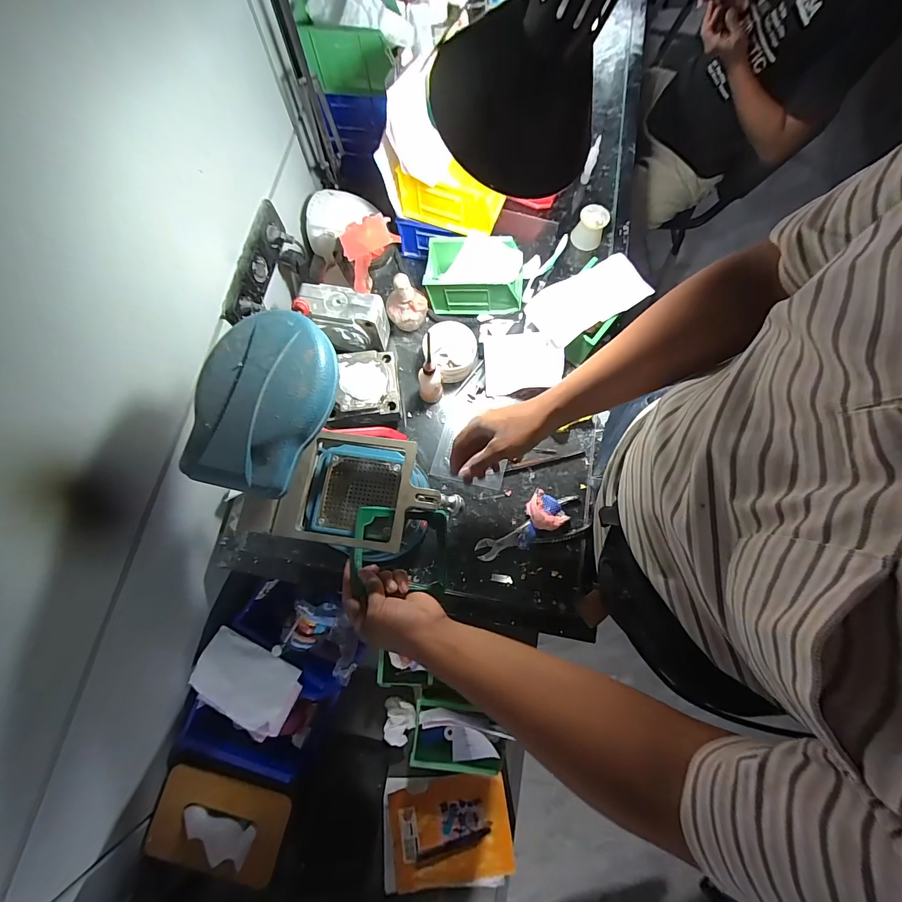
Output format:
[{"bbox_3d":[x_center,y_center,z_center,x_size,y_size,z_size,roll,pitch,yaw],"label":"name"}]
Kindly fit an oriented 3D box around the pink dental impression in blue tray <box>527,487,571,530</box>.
[{"bbox_3d":[0.156,0.103,0.638,0.054,0.034,0.068,-39,79,-10],"label":"pink dental impression in blue tray"}]

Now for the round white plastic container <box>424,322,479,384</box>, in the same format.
[{"bbox_3d":[-0.002,-0.176,0.685,0.095,0.051,0.094,0,76,-1],"label":"round white plastic container"}]

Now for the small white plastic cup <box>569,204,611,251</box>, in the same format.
[{"bbox_3d":[0.281,-0.449,0.765,0.060,0.056,0.055,25,77,5],"label":"small white plastic cup"}]

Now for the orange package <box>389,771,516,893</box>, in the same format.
[{"bbox_3d":[0.000,0.675,0.677,0.207,0.025,0.151,-8,73,-3],"label":"orange package"}]

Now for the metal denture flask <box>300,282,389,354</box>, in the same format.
[{"bbox_3d":[-0.185,-0.225,0.669,0.138,0.096,0.078,8,76,1],"label":"metal denture flask"}]

